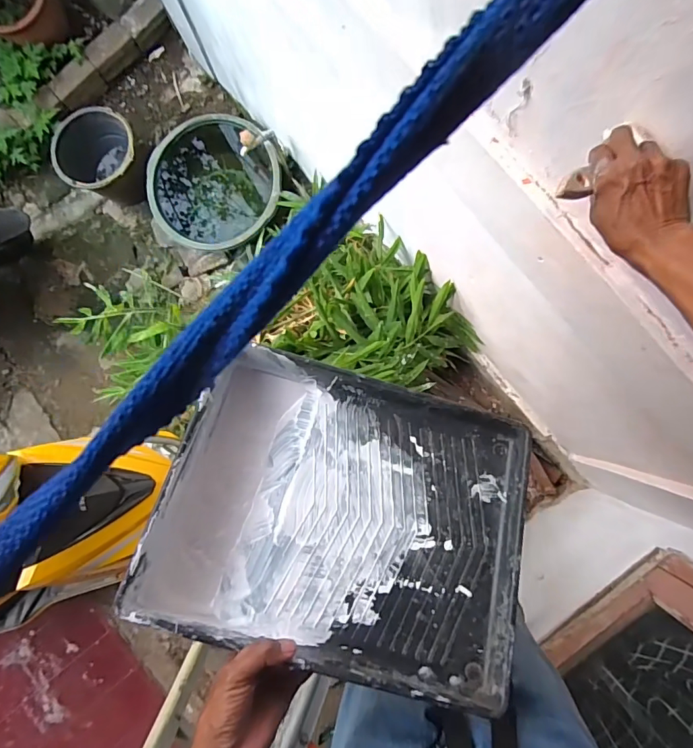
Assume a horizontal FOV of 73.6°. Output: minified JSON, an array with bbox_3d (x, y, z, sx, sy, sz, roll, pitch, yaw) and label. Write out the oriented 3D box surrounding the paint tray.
[{"bbox_3d":[0.002,0.140,0.474,0.347,0.081,0.273,14,66,5],"label":"paint tray"}]

